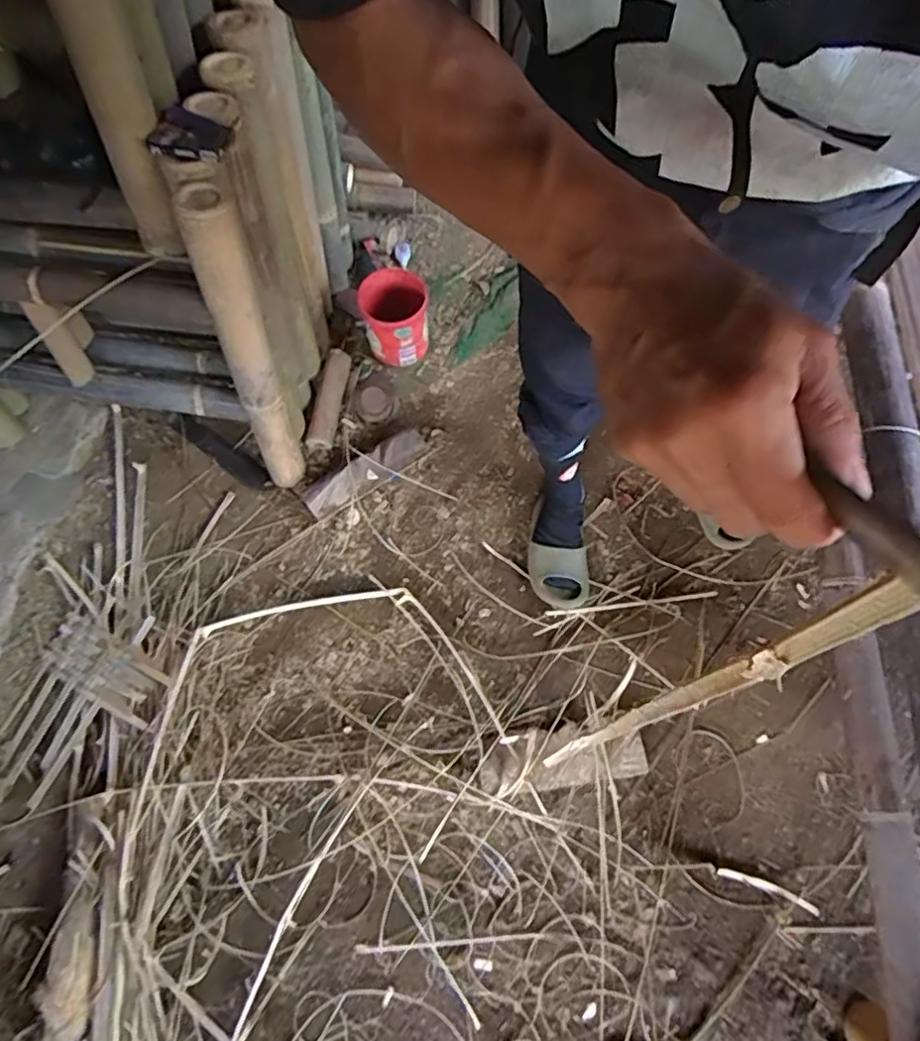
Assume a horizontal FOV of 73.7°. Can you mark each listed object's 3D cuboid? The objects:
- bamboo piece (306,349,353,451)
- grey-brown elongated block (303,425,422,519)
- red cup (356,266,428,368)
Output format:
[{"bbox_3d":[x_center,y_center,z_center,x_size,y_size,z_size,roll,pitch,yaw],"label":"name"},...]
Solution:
[{"bbox_3d":[-0.286,-0.264,1.332,0.054,0.063,0.221,9,71,5],"label":"bamboo piece"},{"bbox_3d":[-0.197,-0.103,1.280,0.275,0.060,0.070,-33,73,-10],"label":"grey-brown elongated block"},{"bbox_3d":[-0.137,-0.430,1.323,0.135,0.177,0.129,0,70,1],"label":"red cup"}]

